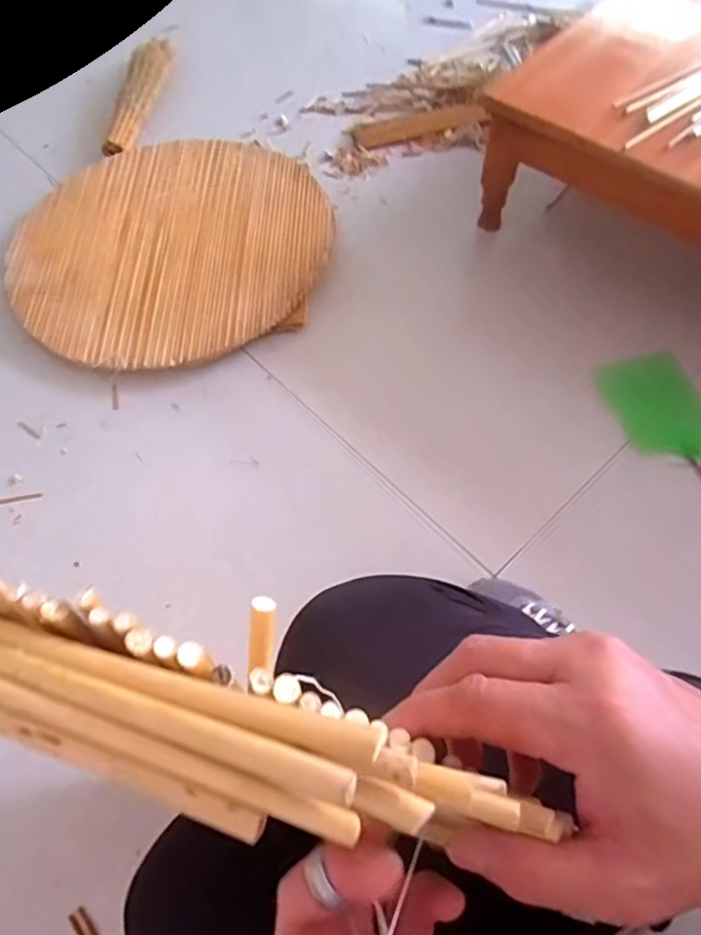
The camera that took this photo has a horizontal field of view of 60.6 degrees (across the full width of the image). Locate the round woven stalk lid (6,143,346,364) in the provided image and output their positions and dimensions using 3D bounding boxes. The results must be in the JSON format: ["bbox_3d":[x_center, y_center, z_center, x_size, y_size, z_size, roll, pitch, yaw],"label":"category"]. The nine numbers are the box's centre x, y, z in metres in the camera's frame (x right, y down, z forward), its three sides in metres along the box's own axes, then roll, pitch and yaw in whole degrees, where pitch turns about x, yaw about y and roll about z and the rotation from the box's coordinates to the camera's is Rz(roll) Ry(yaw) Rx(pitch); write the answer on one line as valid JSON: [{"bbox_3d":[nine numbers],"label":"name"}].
[{"bbox_3d":[-0.310,-0.394,1.069,0.530,0.050,0.528,-1,61,2],"label":"round woven stalk lid"}]

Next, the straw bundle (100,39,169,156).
[{"bbox_3d":[-0.450,-0.799,1.273,0.080,0.043,0.399,3,61,4],"label":"straw bundle"}]

